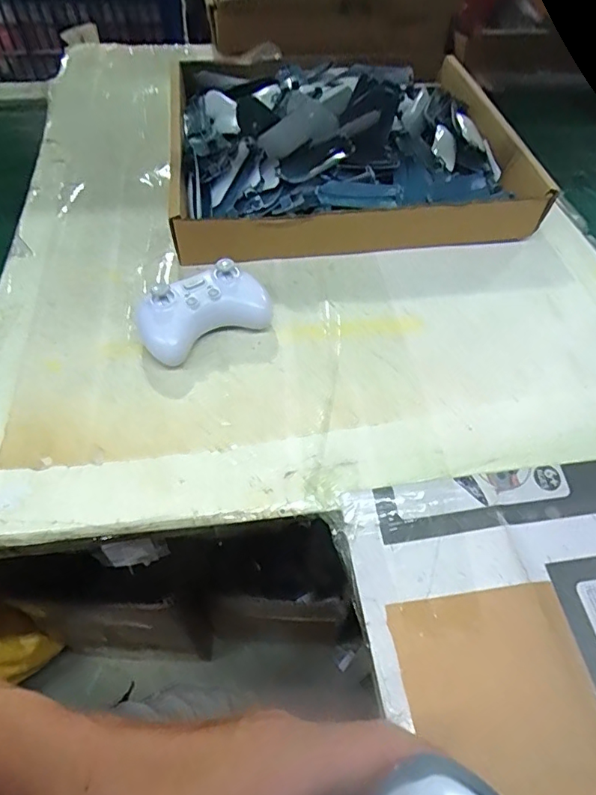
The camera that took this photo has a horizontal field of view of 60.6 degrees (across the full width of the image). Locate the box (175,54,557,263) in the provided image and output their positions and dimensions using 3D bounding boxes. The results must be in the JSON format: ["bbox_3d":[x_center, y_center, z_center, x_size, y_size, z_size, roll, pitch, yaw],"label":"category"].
[{"bbox_3d":[0.056,-0.302,0.594,0.398,0.083,0.335,-4,54,-7],"label":"box"}]

